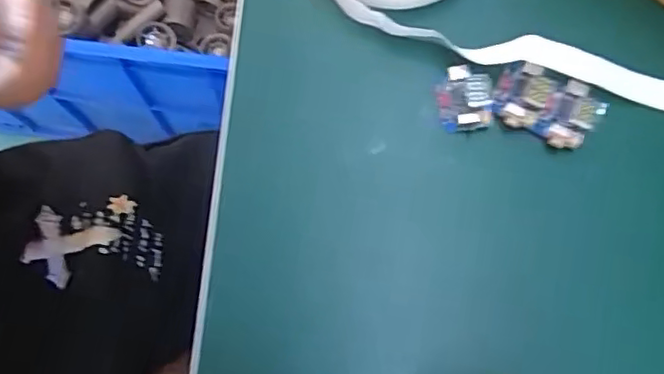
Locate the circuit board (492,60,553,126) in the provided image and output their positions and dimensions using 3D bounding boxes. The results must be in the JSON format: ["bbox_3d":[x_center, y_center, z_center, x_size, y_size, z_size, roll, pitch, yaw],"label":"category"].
[{"bbox_3d":[0.087,-0.043,0.277,0.021,0.008,0.030,29,76,8],"label":"circuit board"}]

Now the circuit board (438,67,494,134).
[{"bbox_3d":[0.060,-0.042,0.276,0.022,0.014,0.029,-2,74,-1],"label":"circuit board"}]

